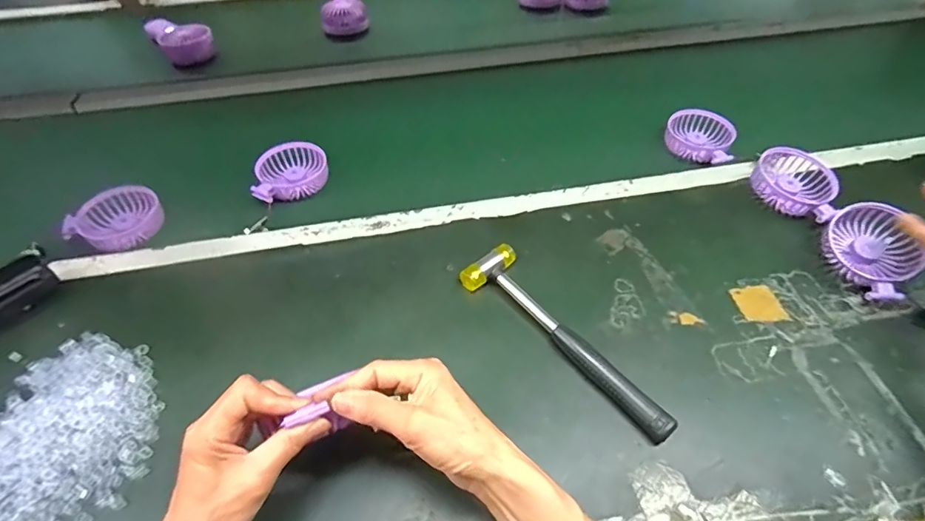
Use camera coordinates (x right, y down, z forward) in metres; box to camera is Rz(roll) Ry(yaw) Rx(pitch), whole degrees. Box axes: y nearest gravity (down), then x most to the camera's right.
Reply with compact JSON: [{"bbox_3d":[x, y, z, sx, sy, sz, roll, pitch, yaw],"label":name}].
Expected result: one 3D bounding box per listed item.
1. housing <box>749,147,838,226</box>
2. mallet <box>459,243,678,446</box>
[{"bbox_3d":[0.414,-0.095,0.595,0.096,0.028,0.098,0,50,0],"label":"housing"},{"bbox_3d":[0.098,0.073,0.464,0.060,0.025,0.236,-33,57,-24],"label":"mallet"}]

